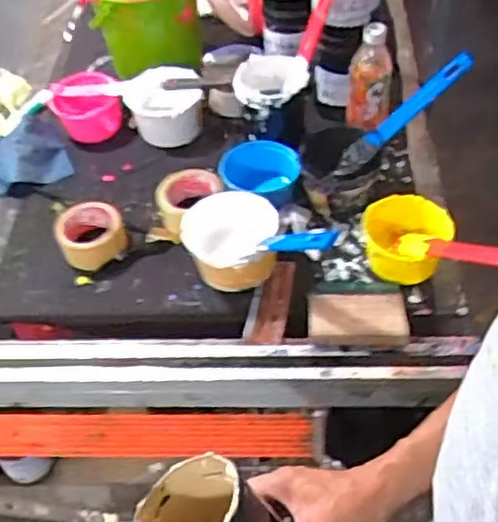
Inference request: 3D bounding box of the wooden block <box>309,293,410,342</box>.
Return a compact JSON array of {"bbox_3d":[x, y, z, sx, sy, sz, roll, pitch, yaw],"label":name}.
[{"bbox_3d":[0.136,0.072,0.843,0.121,0.021,0.074,0,49,4],"label":"wooden block"}]

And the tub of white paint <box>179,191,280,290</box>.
[{"bbox_3d":[-0.024,-0.025,0.923,0.128,0.081,0.123,-2,48,2],"label":"tub of white paint"}]

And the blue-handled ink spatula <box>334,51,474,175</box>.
[{"bbox_3d":[0.221,-0.207,0.958,0.236,0.044,0.033,-41,52,19],"label":"blue-handled ink spatula"}]

